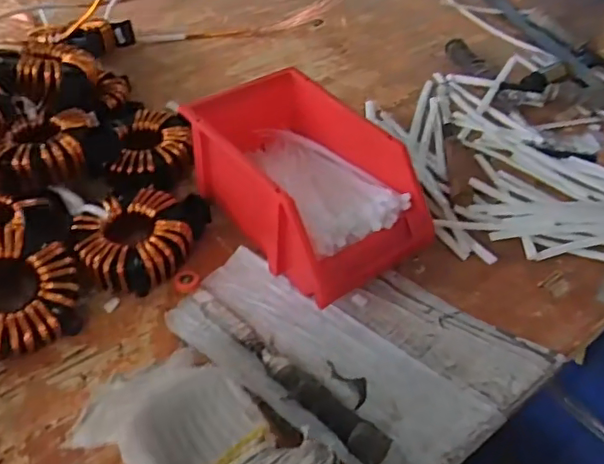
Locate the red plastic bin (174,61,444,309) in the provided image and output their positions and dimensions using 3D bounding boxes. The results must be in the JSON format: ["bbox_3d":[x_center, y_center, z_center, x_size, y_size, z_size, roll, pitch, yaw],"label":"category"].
[{"bbox_3d":[0.000,-0.054,0.630,0.156,0.115,0.257,-28,52,-27],"label":"red plastic bin"}]

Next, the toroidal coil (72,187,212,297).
[{"bbox_3d":[-0.172,0.008,0.609,0.115,0.043,0.126,1,45,-1],"label":"toroidal coil"}]

